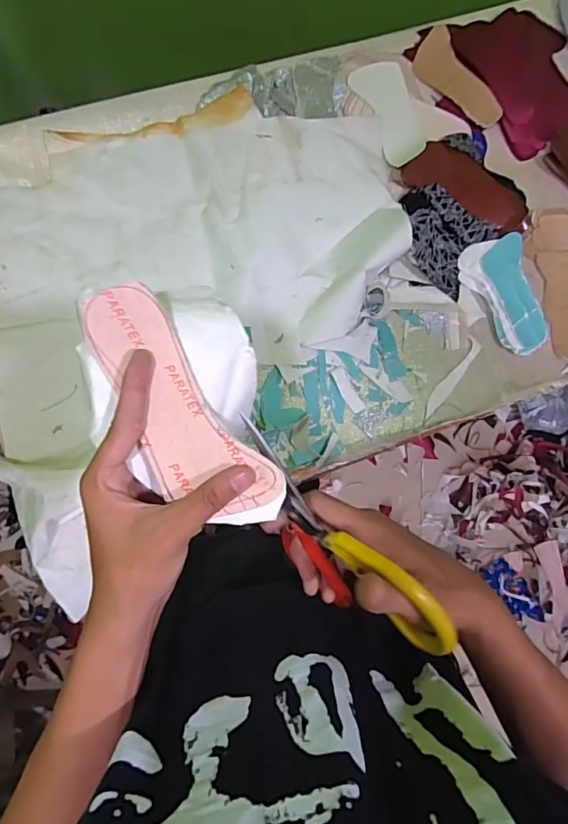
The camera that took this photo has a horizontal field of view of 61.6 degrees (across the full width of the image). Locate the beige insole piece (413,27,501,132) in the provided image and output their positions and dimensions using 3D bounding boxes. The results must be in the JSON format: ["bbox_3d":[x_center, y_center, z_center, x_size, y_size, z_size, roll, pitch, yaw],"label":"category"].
[{"bbox_3d":[0.260,-0.498,0.726,0.063,0.016,0.161,-34,95,28],"label":"beige insole piece"}]

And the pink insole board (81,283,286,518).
[{"bbox_3d":[-0.070,0.000,0.298,0.063,0.021,0.162,-36,92,3],"label":"pink insole board"}]

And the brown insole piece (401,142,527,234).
[{"bbox_3d":[0.273,-0.335,0.709,0.187,0.030,0.070,26,82,-4],"label":"brown insole piece"}]

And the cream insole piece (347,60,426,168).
[{"bbox_3d":[0.161,-0.446,0.705,0.070,0.009,0.155,-27,88,12],"label":"cream insole piece"}]

